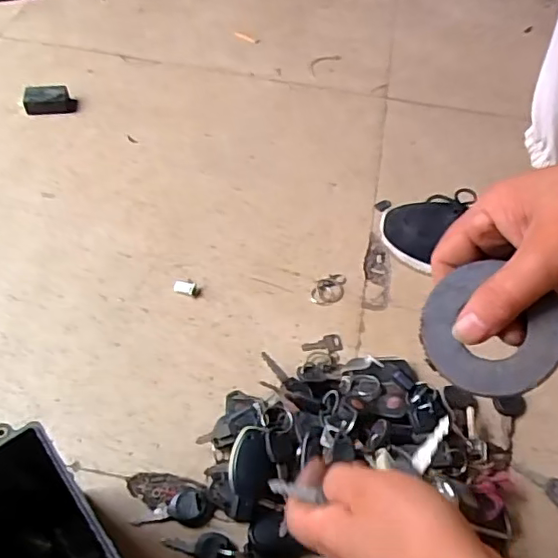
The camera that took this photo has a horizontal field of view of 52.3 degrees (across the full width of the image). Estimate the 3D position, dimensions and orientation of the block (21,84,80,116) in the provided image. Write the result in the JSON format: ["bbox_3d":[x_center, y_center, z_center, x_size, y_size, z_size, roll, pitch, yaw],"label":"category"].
[{"bbox_3d":[-0.306,-0.239,0.755,0.065,0.025,0.038,-13,57,-13],"label":"block"}]

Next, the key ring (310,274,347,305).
[{"bbox_3d":[0.055,0.011,0.616,0.030,0.005,0.049,29,58,16],"label":"key ring"}]

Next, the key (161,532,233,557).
[{"bbox_3d":[-0.066,0.218,0.458,0.058,0.011,0.027,6,54,16],"label":"key"}]

